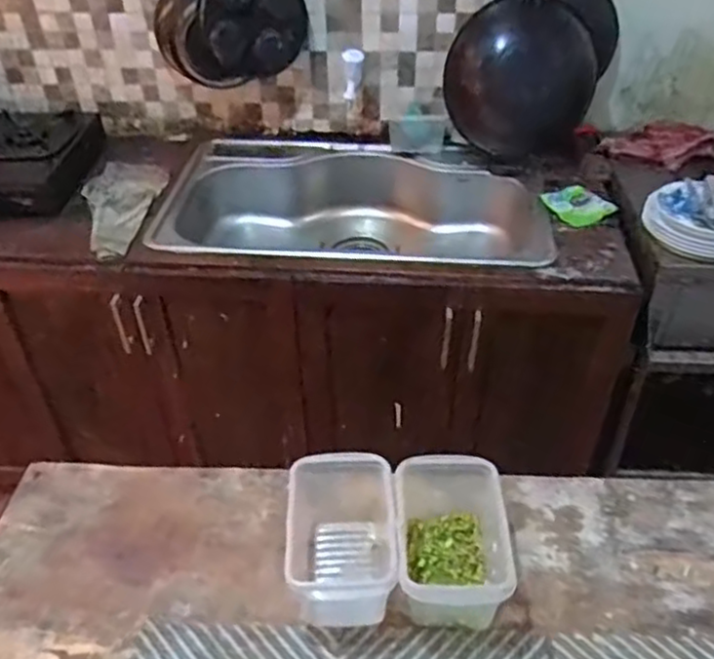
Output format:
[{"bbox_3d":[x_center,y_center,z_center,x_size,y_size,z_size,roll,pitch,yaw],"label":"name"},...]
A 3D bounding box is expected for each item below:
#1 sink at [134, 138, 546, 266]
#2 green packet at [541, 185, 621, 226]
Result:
[{"bbox_3d":[-0.006,-0.222,1.636,0.841,0.237,0.502,5,40,7],"label":"sink"},{"bbox_3d":[0.476,-0.268,1.502,0.117,0.023,0.126,-19,41,-19],"label":"green packet"}]

